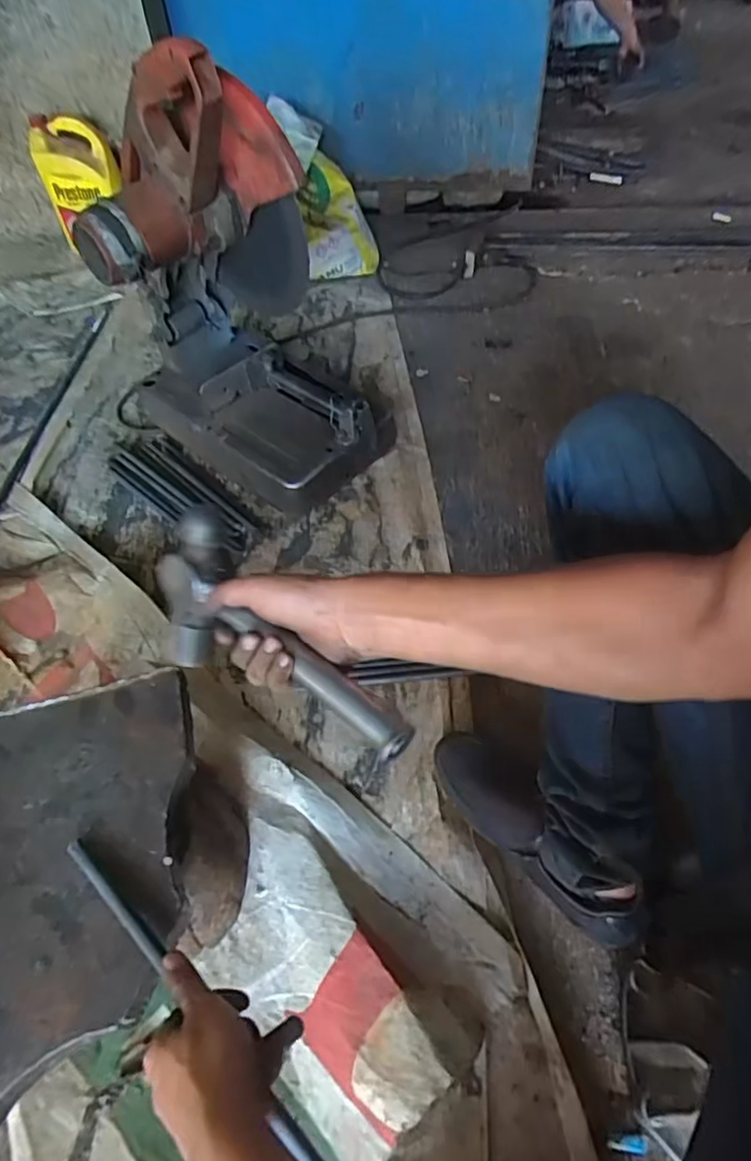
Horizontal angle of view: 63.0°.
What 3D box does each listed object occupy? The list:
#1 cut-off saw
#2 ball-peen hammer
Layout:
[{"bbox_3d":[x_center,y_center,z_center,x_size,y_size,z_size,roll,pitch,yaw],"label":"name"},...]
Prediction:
[{"bbox_3d":[-0.230,-0.459,0.968,0.309,0.512,0.484,-35,56,-20],"label":"cut-off saw"},{"bbox_3d":[-0.064,0.034,0.446,0.224,0.129,0.038,18,21,33],"label":"ball-peen hammer"}]

